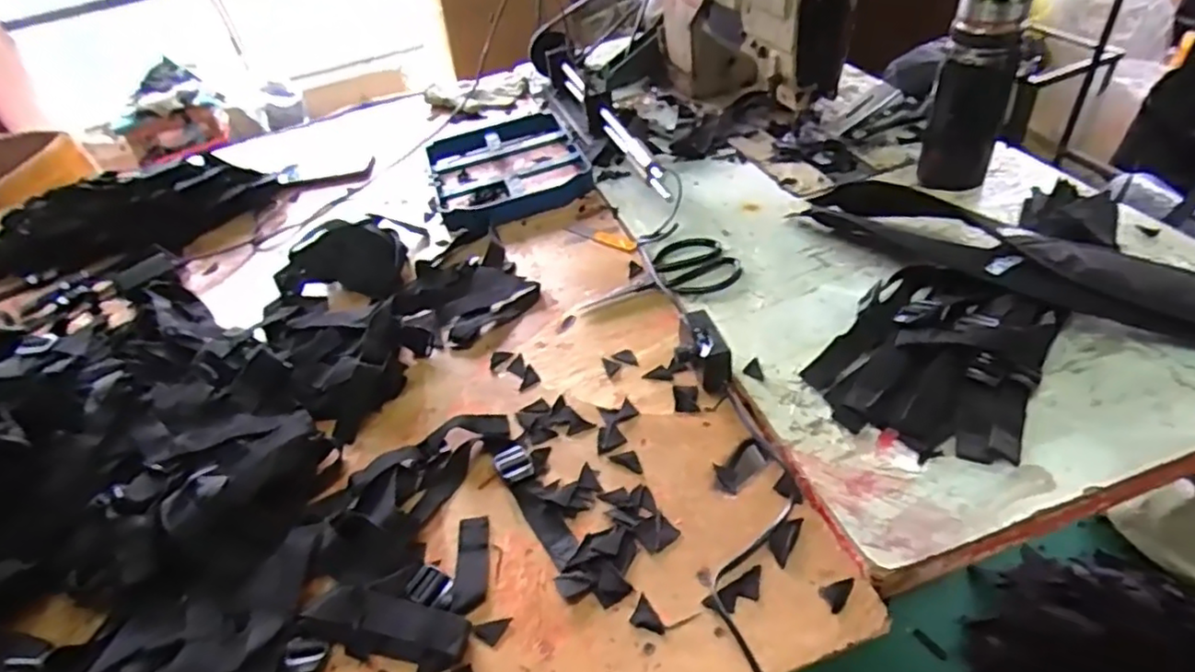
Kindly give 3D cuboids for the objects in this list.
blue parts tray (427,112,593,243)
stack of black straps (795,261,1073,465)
[{"bbox_3d":[-0.134,-0.247,0.966,0.215,0.037,0.283,-20,43,-9],"label":"blue parts tray"},{"bbox_3d":[0.303,0.015,0.581,0.172,0.054,0.210,26,55,34],"label":"stack of black straps"}]

